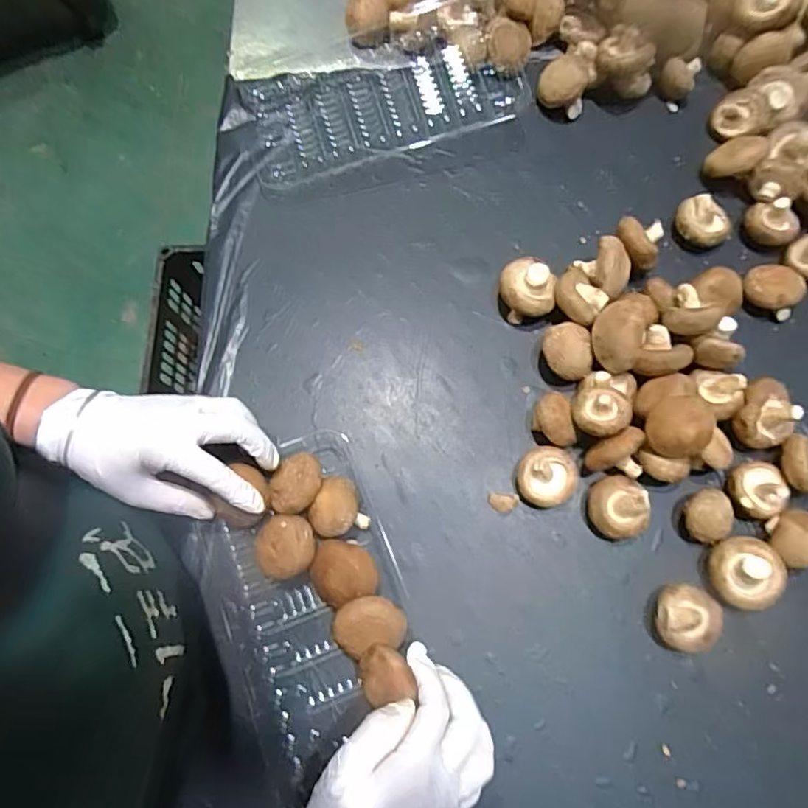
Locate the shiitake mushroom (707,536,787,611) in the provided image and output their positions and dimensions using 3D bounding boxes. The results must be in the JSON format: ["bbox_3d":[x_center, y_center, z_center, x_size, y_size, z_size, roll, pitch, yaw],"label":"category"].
[{"bbox_3d":[0.237,0.117,0.388,0.044,0.036,0.046,5,73,2],"label":"shiitake mushroom"}]

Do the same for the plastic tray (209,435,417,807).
[{"bbox_3d":[-0.061,0.137,0.383,0.115,0.042,0.225,-18,74,-5],"label":"plastic tray"}]

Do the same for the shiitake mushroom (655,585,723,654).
[{"bbox_3d":[0.194,0.147,0.385,0.043,0.029,0.042,-1,73,0],"label":"shiitake mushroom"}]

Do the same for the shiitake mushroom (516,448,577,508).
[{"bbox_3d":[0.106,0.054,0.409,0.046,0.016,0.042,1,97,7],"label":"shiitake mushroom"}]

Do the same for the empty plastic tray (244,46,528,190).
[{"bbox_3d":[-0.017,-0.266,0.504,0.235,0.030,0.103,-13,73,-3],"label":"empty plastic tray"}]

